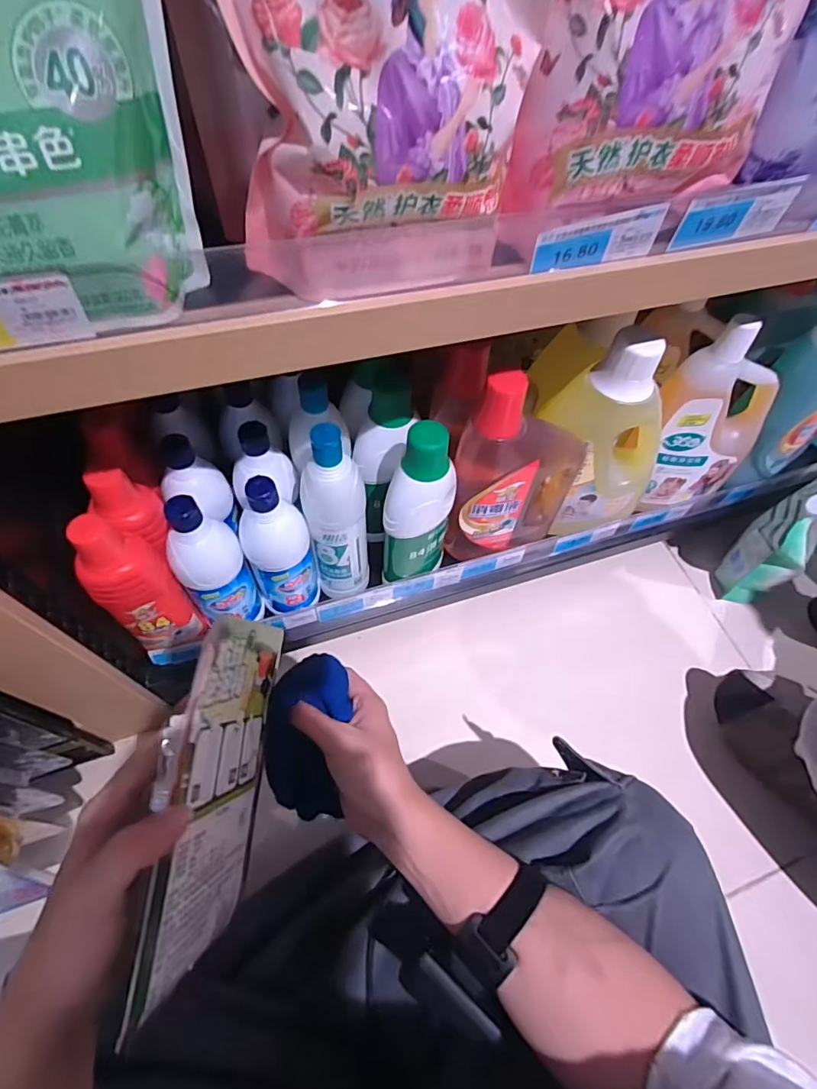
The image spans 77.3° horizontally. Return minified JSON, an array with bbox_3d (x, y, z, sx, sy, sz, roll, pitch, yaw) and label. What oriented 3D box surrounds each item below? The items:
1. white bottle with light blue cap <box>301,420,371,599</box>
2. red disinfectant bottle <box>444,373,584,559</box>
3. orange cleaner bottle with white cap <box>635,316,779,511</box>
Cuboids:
[{"bbox_3d":[-0.075,-0.021,0.538,0.060,0.238,0.053,-4,60,-6],"label":"white bottle with light blue cap"},{"bbox_3d":[0.117,-0.075,0.574,0.139,0.269,0.062,-22,63,-16],"label":"red disinfectant bottle"},{"bbox_3d":[0.370,-0.155,0.631,0.136,0.242,0.083,-12,61,-11],"label":"orange cleaner bottle with white cap"}]

